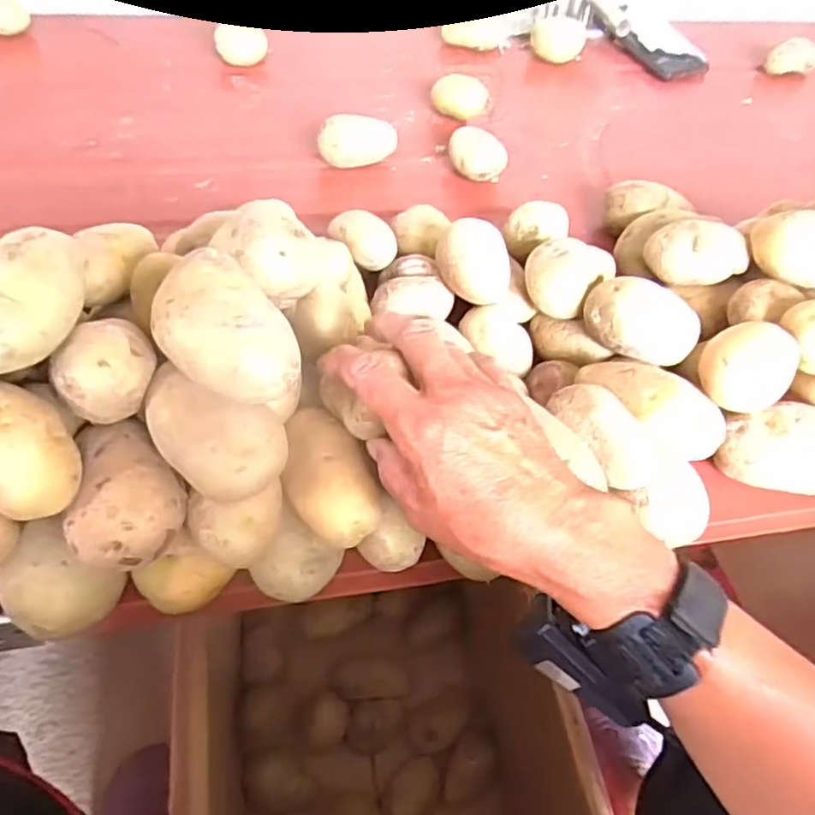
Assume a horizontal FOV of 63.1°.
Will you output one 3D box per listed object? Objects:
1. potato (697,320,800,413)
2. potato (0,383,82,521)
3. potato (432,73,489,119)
[{"bbox_3d":[0.227,-0.027,0.444,0.052,0.043,0.044,-2,52,-6],"label":"potato"},{"bbox_3d":[-0.189,0.021,0.320,0.047,0.041,0.067,-35,106,-25],"label":"potato"},{"bbox_3d":[0.057,-0.337,0.725,0.059,0.038,0.040,6,52,0],"label":"potato"}]

